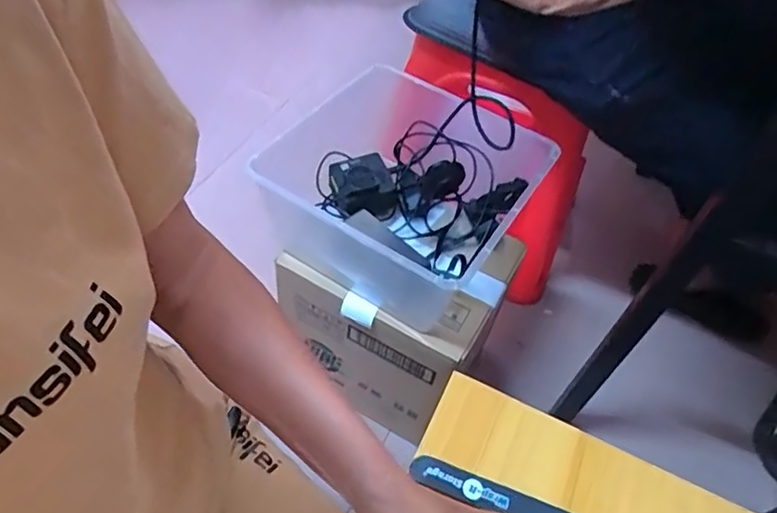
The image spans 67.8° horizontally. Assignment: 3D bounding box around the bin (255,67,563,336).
[{"bbox_3d":[0.028,-0.076,0.779,0.277,0.151,0.286,31,54,18],"label":"bin"}]

